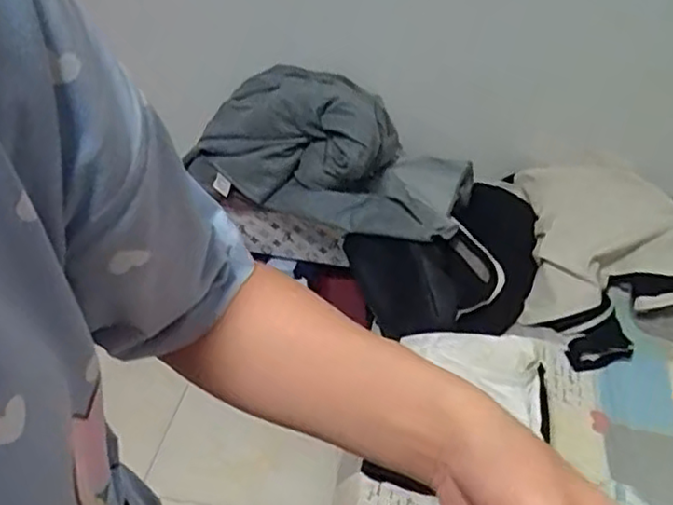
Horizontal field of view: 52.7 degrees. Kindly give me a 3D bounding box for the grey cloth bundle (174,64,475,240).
[{"bbox_3d":[0.001,-0.221,1.450,0.531,0.251,0.334,14,44,18],"label":"grey cloth bundle"}]

